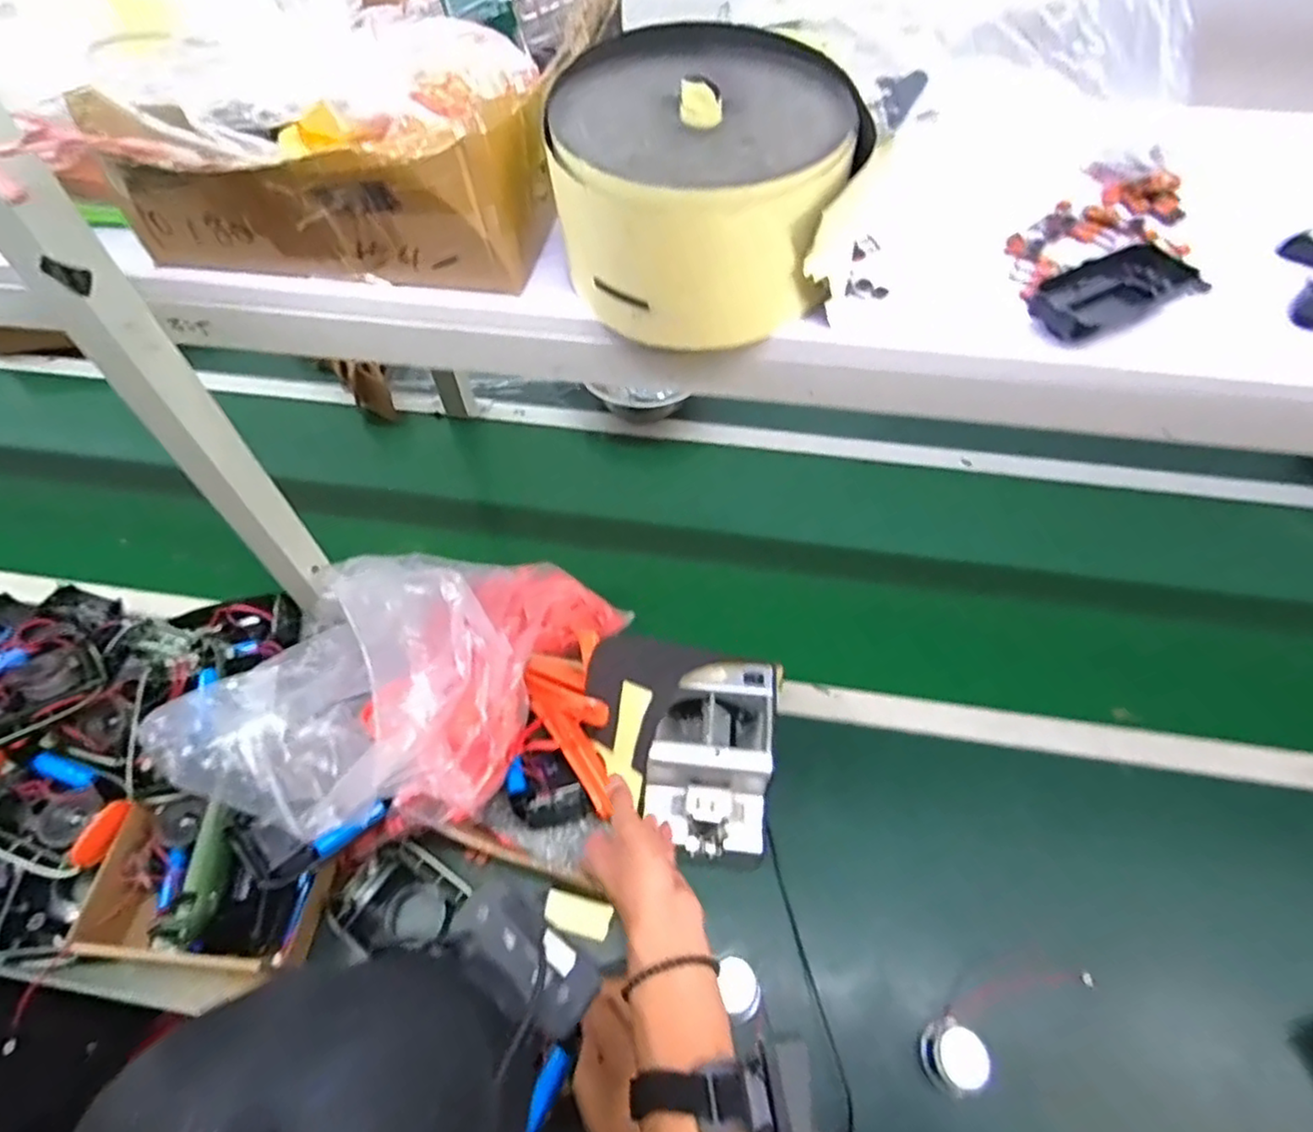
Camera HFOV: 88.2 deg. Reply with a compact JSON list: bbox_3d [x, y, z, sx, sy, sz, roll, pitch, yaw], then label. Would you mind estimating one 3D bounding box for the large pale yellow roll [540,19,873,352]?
[{"bbox_3d":[0.028,-0.255,0.455,0.180,0.116,0.180,-5,55,-2],"label":"large pale yellow roll"}]

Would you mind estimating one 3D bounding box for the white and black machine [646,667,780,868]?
[{"bbox_3d":[0.058,0.201,0.706,0.123,0.122,0.174,6,55,6],"label":"white and black machine"}]

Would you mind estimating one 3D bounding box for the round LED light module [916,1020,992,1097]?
[{"bbox_3d":[0.272,0.450,0.619,0.056,0.046,0.055,-14,56,-9],"label":"round LED light module"}]

